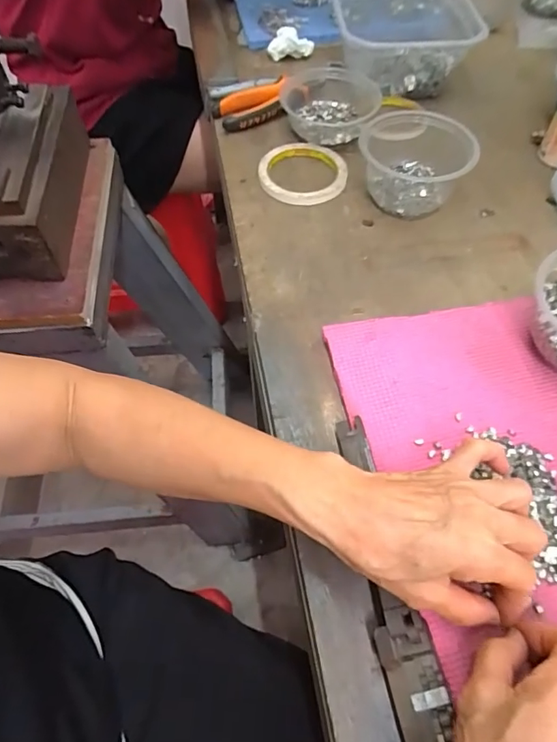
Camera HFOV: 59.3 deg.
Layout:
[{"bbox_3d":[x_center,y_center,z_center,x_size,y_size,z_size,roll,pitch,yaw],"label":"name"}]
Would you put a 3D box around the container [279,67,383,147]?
[{"bbox_3d":[0.061,-0.314,0.578,0.117,0.034,0.108,0,58,2],"label":"container"}]

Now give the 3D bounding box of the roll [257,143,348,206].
[{"bbox_3d":[0.027,-0.222,0.546,0.096,0.010,0.094,3,58,4],"label":"roll"}]

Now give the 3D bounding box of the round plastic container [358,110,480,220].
[{"bbox_3d":[0.142,-0.219,0.519,0.112,0.062,0.112,-1,58,1],"label":"round plastic container"}]

